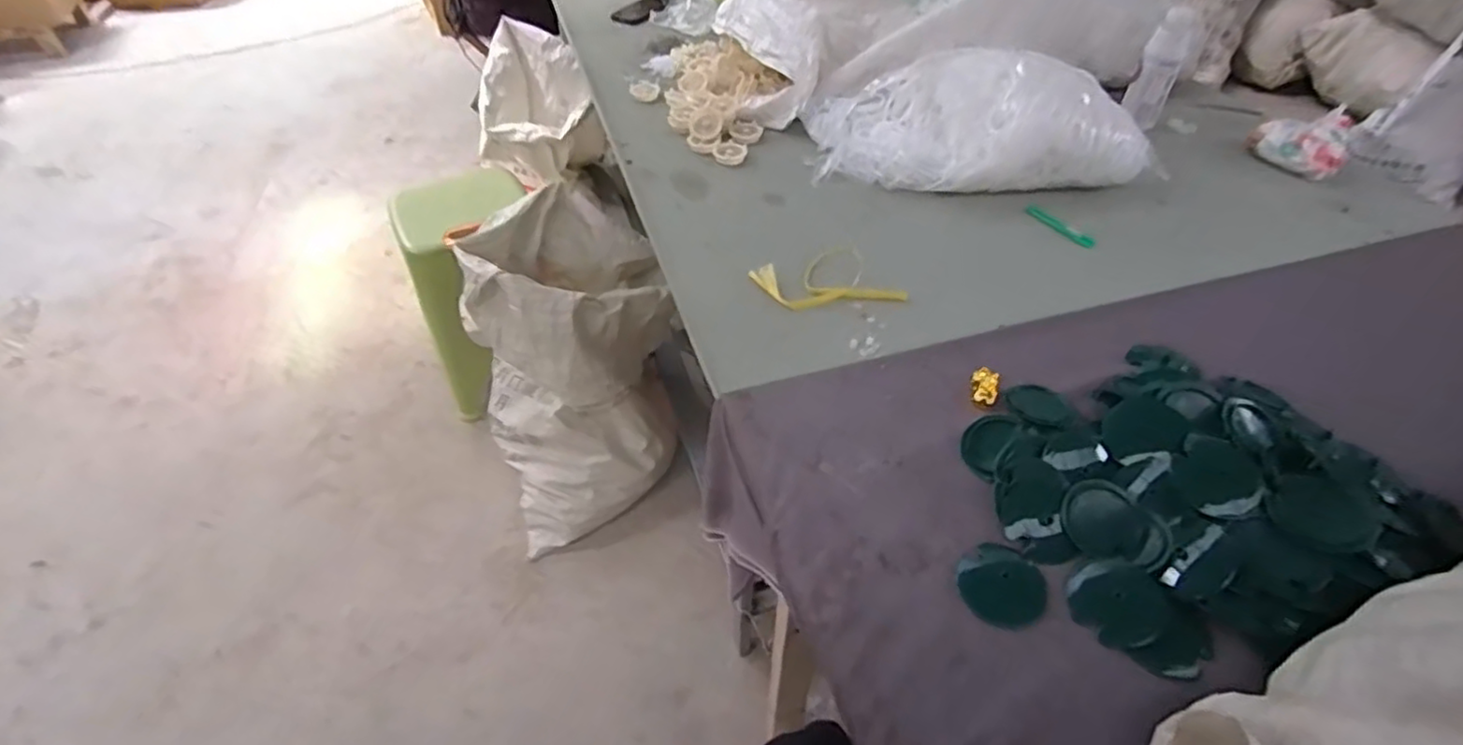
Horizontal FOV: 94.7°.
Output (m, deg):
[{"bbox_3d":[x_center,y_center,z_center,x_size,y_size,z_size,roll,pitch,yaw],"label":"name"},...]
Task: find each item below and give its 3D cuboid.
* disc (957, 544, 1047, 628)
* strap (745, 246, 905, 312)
[{"bbox_3d":[0.239,0.189,0.596,0.072,0.006,0.072,-1,47,1],"label":"disc"},{"bbox_3d":[0.114,-0.108,0.827,0.149,0.008,0.116,-16,48,-12],"label":"strap"}]

